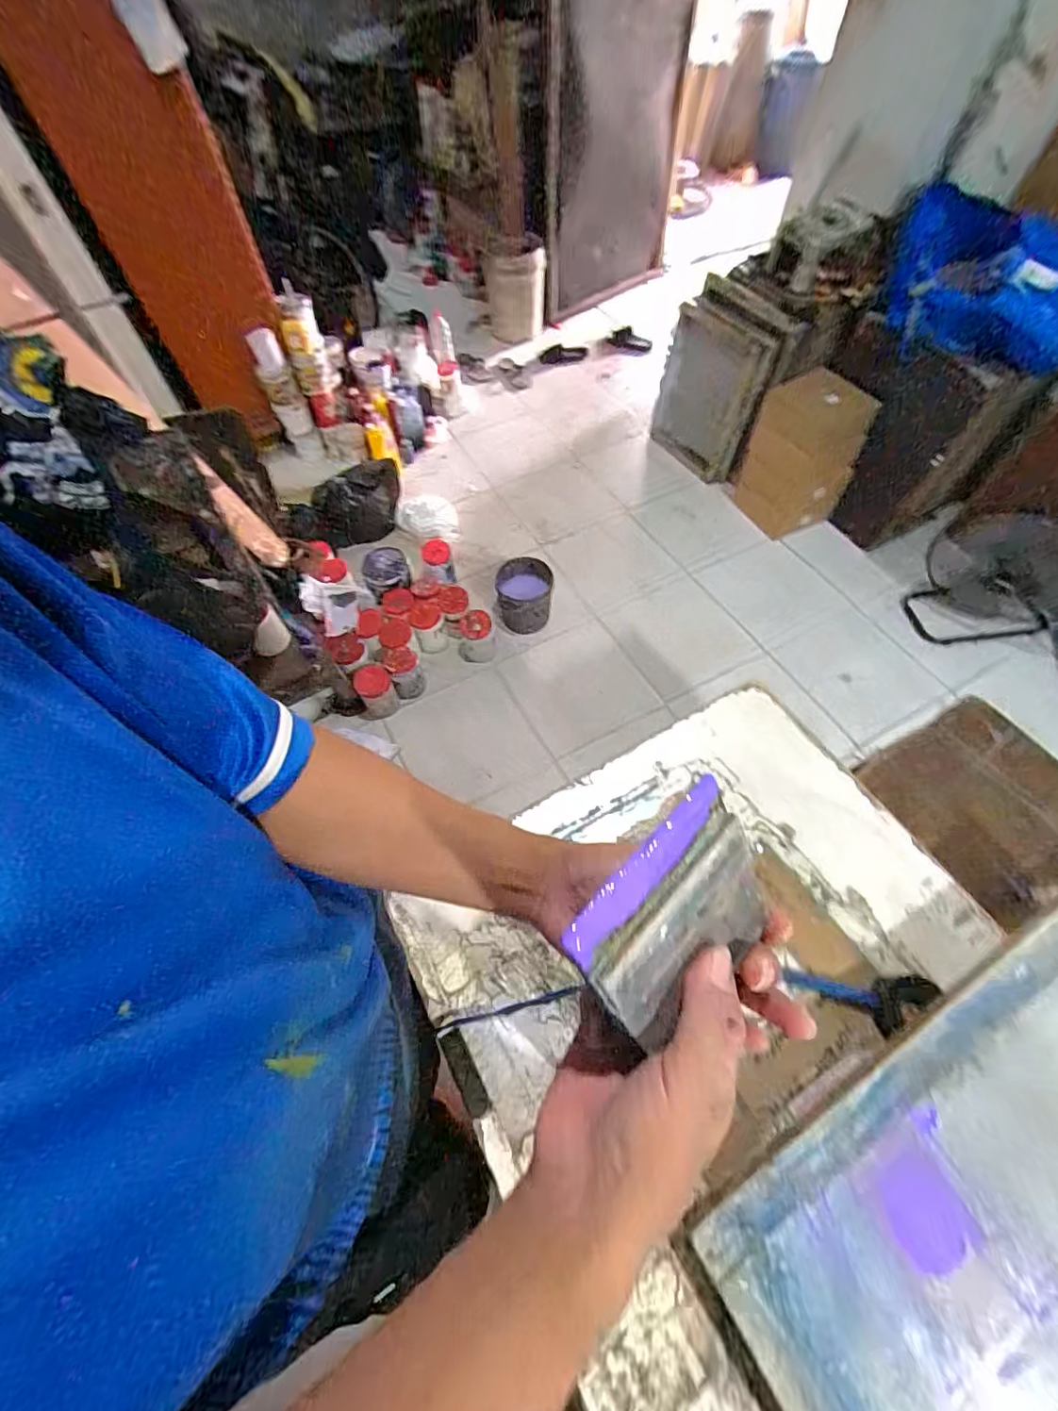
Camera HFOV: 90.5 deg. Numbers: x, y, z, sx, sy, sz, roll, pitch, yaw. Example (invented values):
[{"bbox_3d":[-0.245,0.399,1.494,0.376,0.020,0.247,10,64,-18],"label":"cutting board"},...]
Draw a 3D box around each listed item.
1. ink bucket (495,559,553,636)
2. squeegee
[{"bbox_3d":[-0.011,-0.356,1.762,0.192,0.207,0.168,-5,60,-1],"label":"ink bucket"},{"bbox_3d":[0.076,0.105,0.260,0.109,0.092,0.010,-40,21,-23],"label":"squeegee"}]

